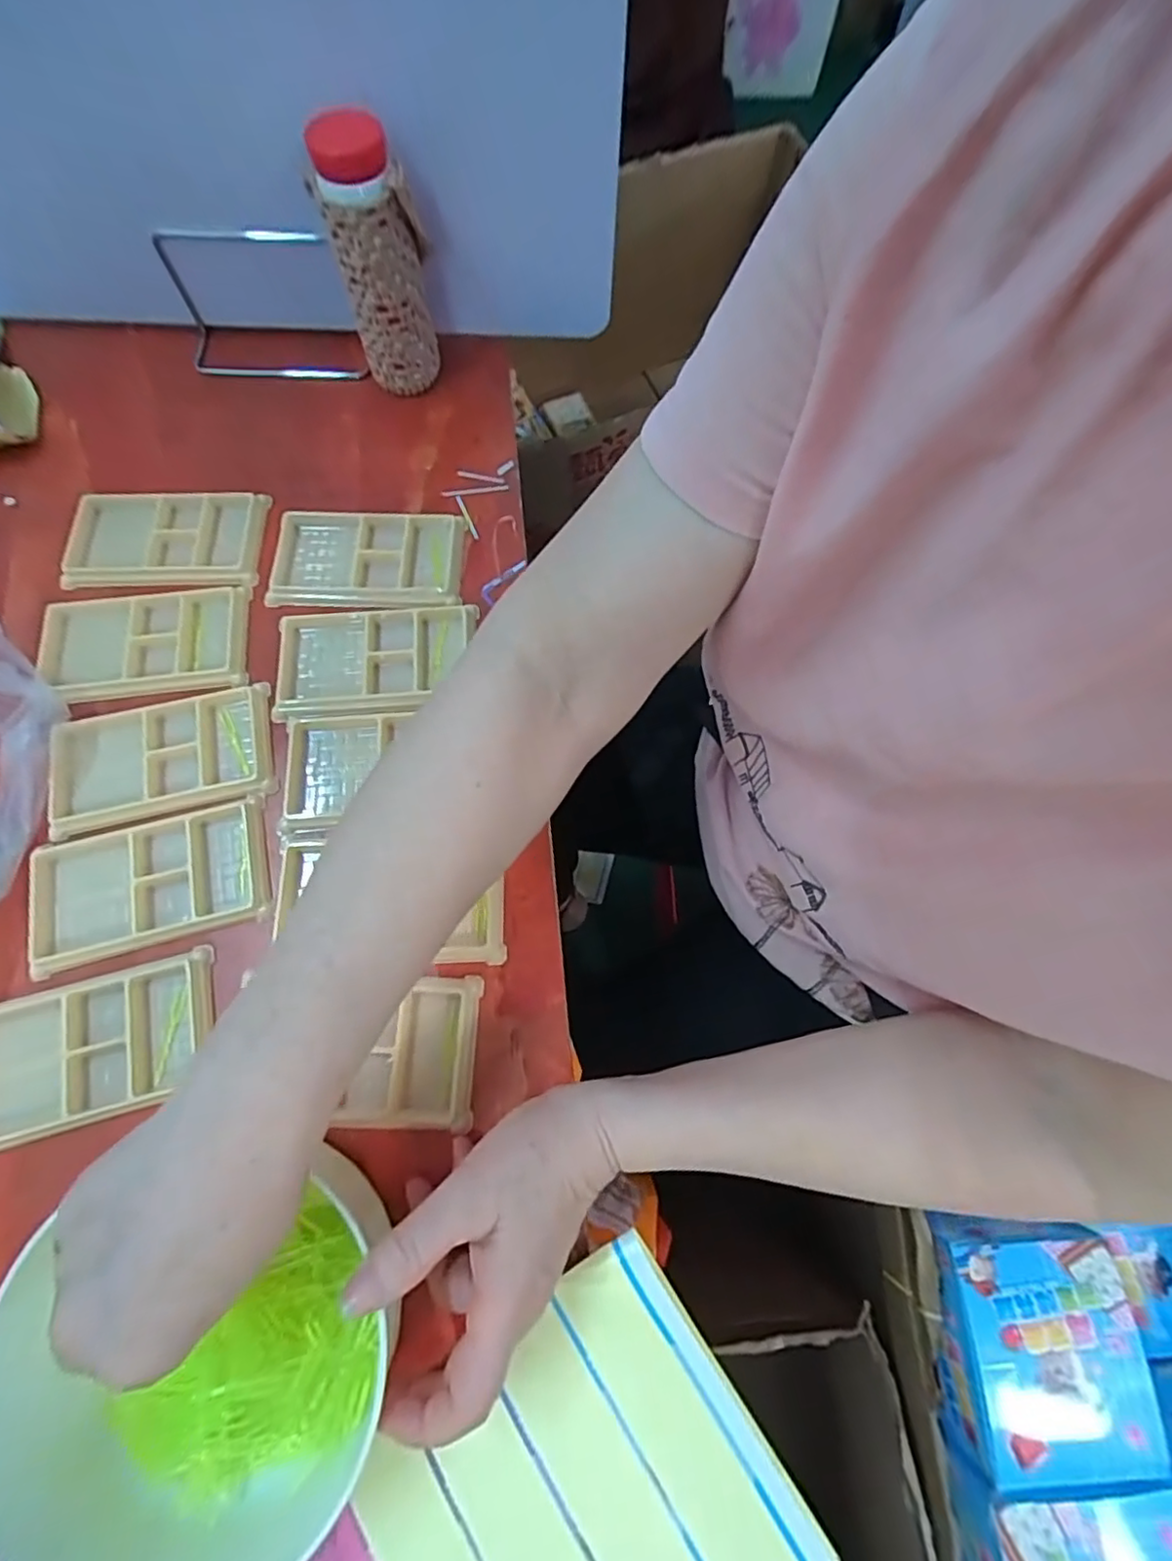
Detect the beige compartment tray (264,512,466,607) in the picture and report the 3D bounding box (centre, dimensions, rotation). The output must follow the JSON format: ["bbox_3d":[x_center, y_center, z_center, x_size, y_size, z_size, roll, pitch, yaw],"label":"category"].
[{"bbox_3d":[-0.160,-0.163,0.455,0.133,0.012,0.076,-1,70,-2],"label":"beige compartment tray"}]

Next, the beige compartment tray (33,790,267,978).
[{"bbox_3d":[-0.264,0.060,0.377,0.132,0.010,0.077,-14,71,-7],"label":"beige compartment tray"}]

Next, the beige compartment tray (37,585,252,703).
[{"bbox_3d":[-0.307,-0.097,0.428,0.133,0.014,0.078,-7,70,-4],"label":"beige compartment tray"}]

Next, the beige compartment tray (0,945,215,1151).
[{"bbox_3d":[-0.277,0.149,0.349,0.132,0.018,0.078,-16,71,-7],"label":"beige compartment tray"}]

